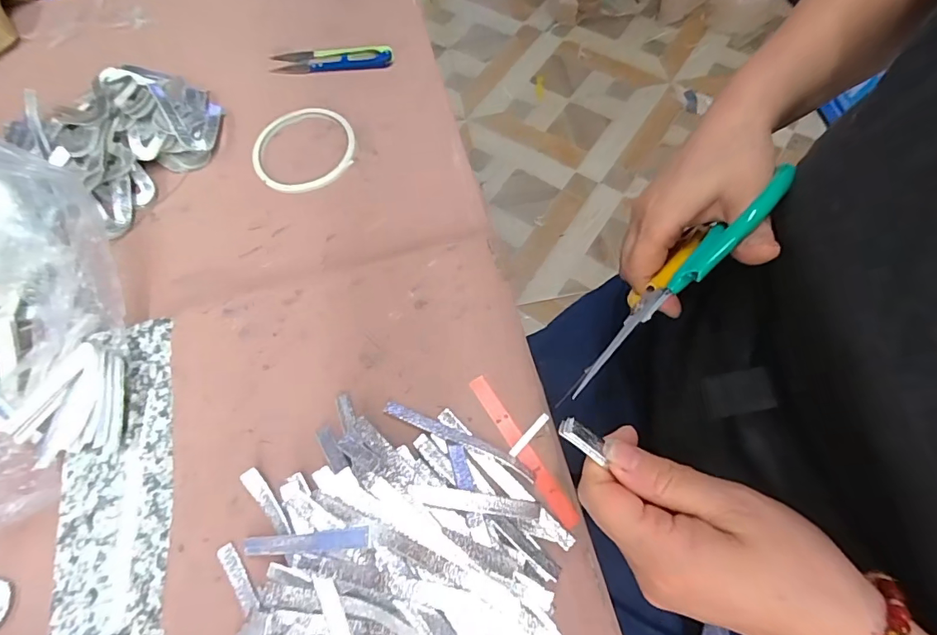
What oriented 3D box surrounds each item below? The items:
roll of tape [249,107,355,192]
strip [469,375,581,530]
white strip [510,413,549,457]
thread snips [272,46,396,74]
[{"bbox_3d":[-0.144,-0.150,0.410,0.088,0.009,0.088,-1,67,1],"label":"roll of tape"},{"bbox_3d":[0.032,0.077,0.280,0.013,0.004,0.100,-31,69,-7],"label":"strip"},{"bbox_3d":[0.037,0.070,0.282,0.033,0.004,0.005,-43,72,-15],"label":"white strip"},{"bbox_3d":[-0.133,-0.251,0.453,0.118,0.007,0.029,0,67,2],"label":"thread snips"}]

